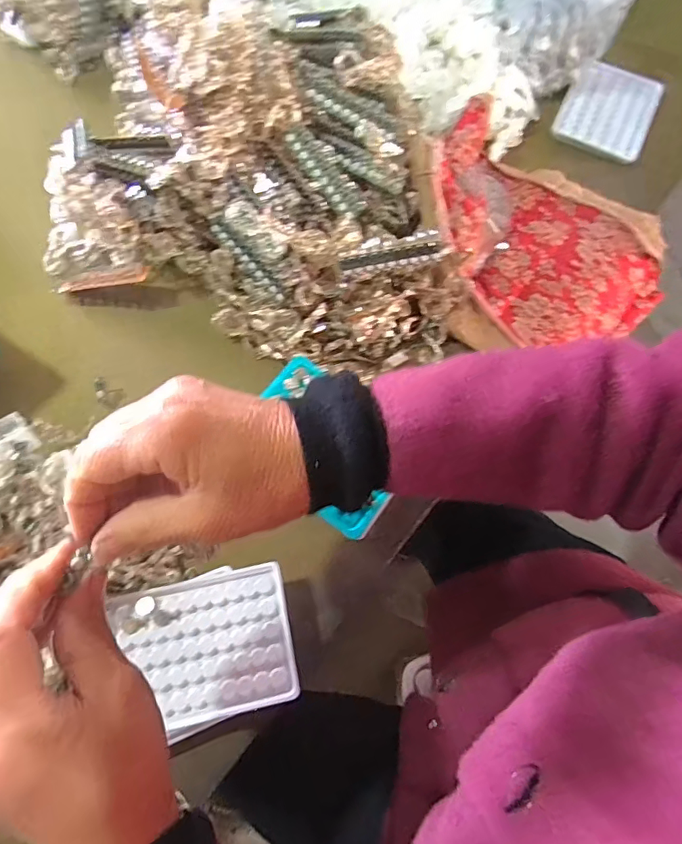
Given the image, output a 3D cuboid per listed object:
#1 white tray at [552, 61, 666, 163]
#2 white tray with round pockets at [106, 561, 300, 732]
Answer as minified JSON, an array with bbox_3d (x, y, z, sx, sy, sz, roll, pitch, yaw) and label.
[{"bbox_3d":[0.306,-0.356,0.585,0.097,0.017,0.123,26,71,7],"label":"white tray"},{"bbox_3d":[-0.095,0.161,0.369,0.117,0.006,0.093,-12,71,-6],"label":"white tray with round pockets"}]

